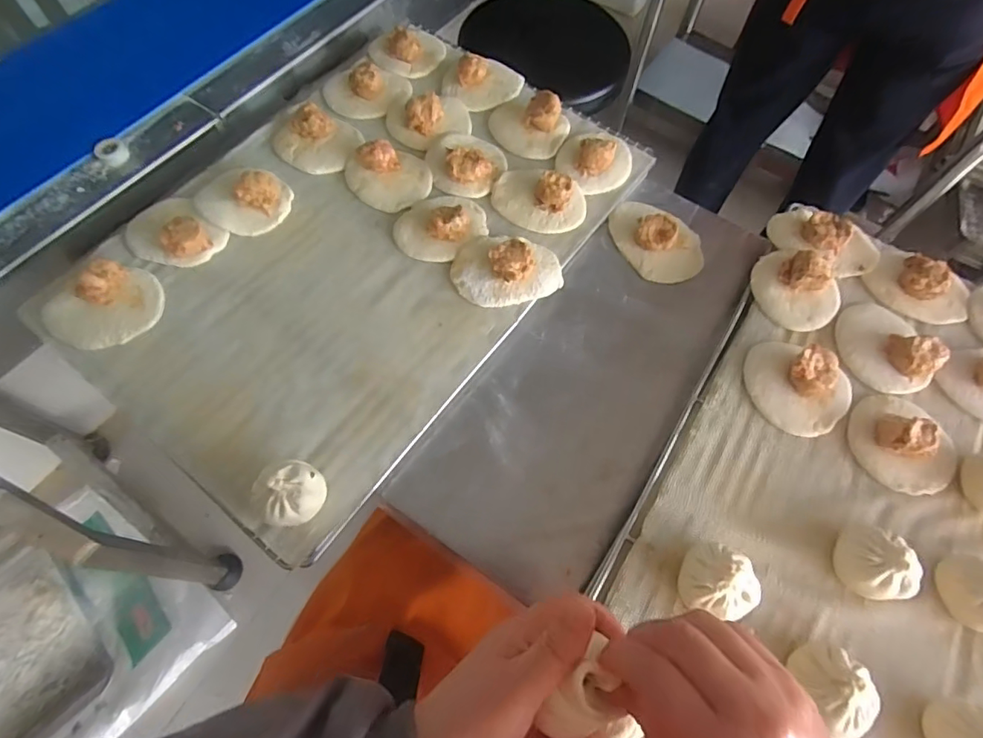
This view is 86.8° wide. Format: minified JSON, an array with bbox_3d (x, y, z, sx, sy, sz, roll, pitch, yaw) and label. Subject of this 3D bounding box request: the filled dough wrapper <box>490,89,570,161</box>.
[{"bbox_3d":[0.043,-0.293,0.614,0.091,0.034,0.077,20,66,6],"label":"filled dough wrapper"}]

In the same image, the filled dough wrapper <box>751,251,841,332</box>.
[{"bbox_3d":[0.315,-0.087,0.521,0.086,0.031,0.089,1,65,-3],"label":"filled dough wrapper"}]

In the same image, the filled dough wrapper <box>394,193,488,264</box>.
[{"bbox_3d":[-0.055,-0.159,0.553,0.099,0.029,0.083,-35,72,-17],"label":"filled dough wrapper"}]

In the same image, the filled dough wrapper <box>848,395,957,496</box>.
[{"bbox_3d":[0.364,0.063,0.453,0.079,0.034,0.089,-29,70,-15],"label":"filled dough wrapper"}]

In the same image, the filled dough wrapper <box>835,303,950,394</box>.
[{"bbox_3d":[0.382,-0.027,0.498,0.078,0.028,0.093,-3,65,-4],"label":"filled dough wrapper"}]

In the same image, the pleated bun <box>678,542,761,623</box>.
[{"bbox_3d":[0.171,0.158,0.389,0.051,0.044,0.053,1,65,-3],"label":"pleated bun"}]

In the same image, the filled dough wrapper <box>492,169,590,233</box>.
[{"bbox_3d":[0.054,-0.192,0.574,0.102,0.034,0.074,28,67,10],"label":"filled dough wrapper"}]

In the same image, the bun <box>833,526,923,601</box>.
[{"bbox_3d":[0.294,0.149,0.401,0.046,0.042,0.052,-8,66,-7],"label":"bun"}]

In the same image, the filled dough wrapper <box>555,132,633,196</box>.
[{"bbox_3d":[0.125,-0.249,0.604,0.079,0.031,0.086,1,65,-3],"label":"filled dough wrapper"}]

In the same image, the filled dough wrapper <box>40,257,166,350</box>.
[{"bbox_3d":[-0.372,-0.062,0.493,0.100,0.032,0.080,-30,70,-16],"label":"filled dough wrapper"}]

